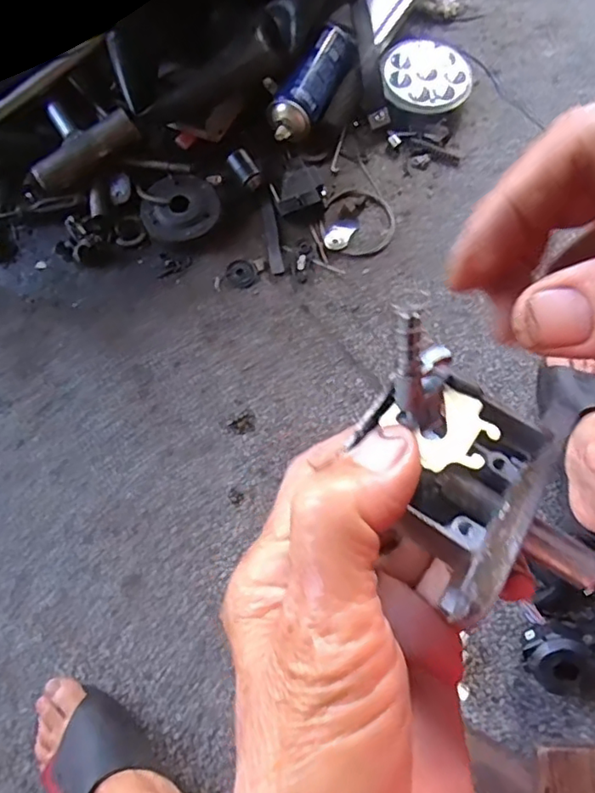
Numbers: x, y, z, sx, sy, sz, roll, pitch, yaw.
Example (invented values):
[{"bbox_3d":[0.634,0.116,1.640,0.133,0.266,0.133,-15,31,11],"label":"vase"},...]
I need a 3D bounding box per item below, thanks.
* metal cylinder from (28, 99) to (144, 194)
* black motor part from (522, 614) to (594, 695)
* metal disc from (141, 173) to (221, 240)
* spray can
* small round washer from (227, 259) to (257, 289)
[{"bbox_3d":[-0.294,-0.345,0.749,0.143,0.053,0.113,-31,75,-10],"label":"metal cylinder"},{"bbox_3d":[0.302,0.254,0.557,0.159,0.064,0.068,-6,70,-1],"label":"black motor part"},{"bbox_3d":[-0.150,-0.250,0.735,0.093,0.029,0.096,0,70,1],"label":"metal disc"},{"bbox_3d":[0.021,-0.426,0.782,0.062,0.070,0.189,29,74,9],"label":"spray can"},{"bbox_3d":[-0.072,-0.160,0.726,0.036,0.004,0.040,-28,72,-9],"label":"small round washer"}]

